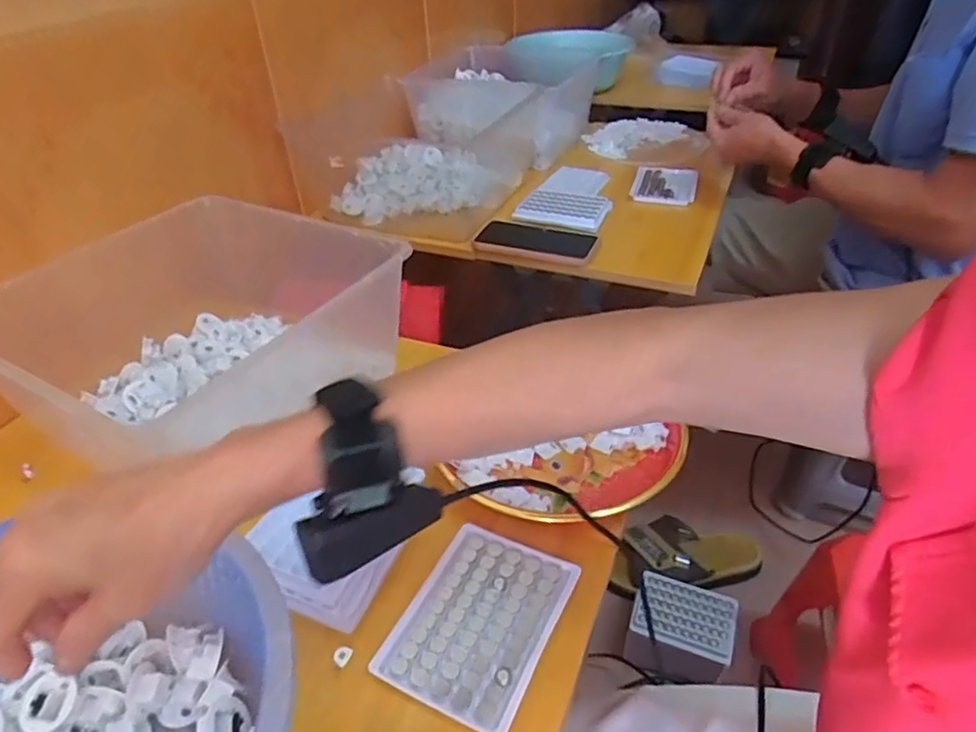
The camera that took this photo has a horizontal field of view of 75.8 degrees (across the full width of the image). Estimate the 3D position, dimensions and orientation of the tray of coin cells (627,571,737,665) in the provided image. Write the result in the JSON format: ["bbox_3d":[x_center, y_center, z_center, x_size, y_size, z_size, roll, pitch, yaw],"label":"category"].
[{"bbox_3d":[0.266,0.336,0.847,0.131,0.024,0.089,11,40,16],"label":"tray of coin cells"}]

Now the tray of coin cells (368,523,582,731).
[{"bbox_3d":[-0.005,0.170,0.427,0.098,0.010,0.128,16,42,22],"label":"tray of coin cells"}]

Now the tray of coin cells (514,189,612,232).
[{"bbox_3d":[0.112,-0.237,0.932,0.128,0.011,0.095,12,40,18],"label":"tray of coin cells"}]

